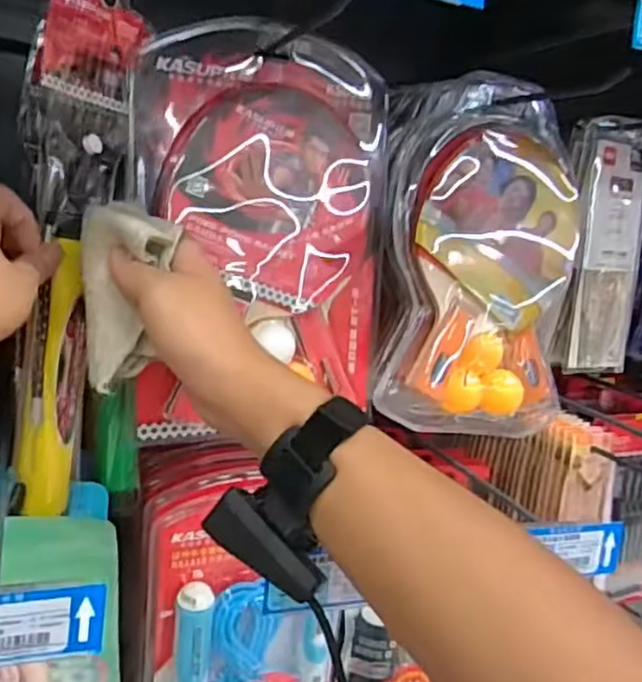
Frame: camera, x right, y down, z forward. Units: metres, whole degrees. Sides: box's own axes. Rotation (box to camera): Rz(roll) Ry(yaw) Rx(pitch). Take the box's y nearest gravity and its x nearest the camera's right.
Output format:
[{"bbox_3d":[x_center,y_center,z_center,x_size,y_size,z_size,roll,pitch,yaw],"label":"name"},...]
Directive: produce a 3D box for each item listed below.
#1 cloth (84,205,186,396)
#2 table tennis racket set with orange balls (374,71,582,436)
[{"bbox_3d":[-0.117,-0.027,0.402,0.054,0.108,0.035,5,-5,-12],"label":"cloth"},{"bbox_3d":[0.138,-0.073,0.574,0.179,0.301,0.054,4,-1,-17],"label":"table tennis racket set with orange balls"}]

